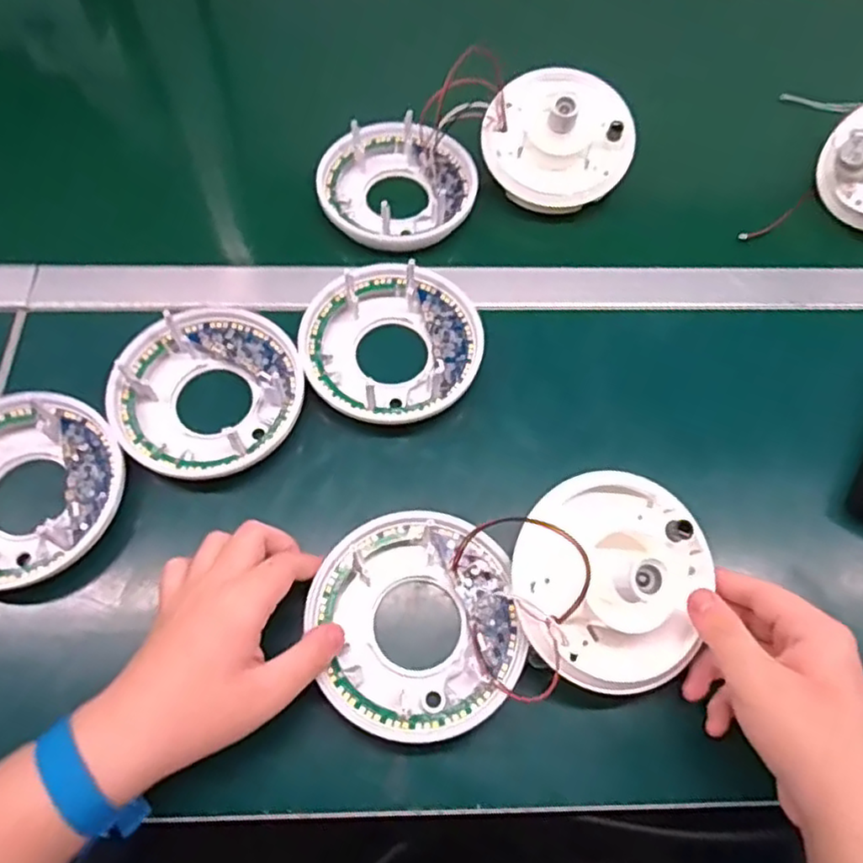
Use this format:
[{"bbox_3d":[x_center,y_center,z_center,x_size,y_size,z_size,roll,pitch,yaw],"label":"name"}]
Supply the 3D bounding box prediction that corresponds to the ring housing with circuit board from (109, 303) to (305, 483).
[{"bbox_3d":[-0.159,-0.030,0.477,0.128,0.029,0.131,1,64,-1],"label":"ring housing with circuit board"}]

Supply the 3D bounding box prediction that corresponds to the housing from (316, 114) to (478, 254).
[{"bbox_3d":[-0.028,-0.213,0.564,0.129,0.048,0.122,24,66,10],"label":"housing"}]

